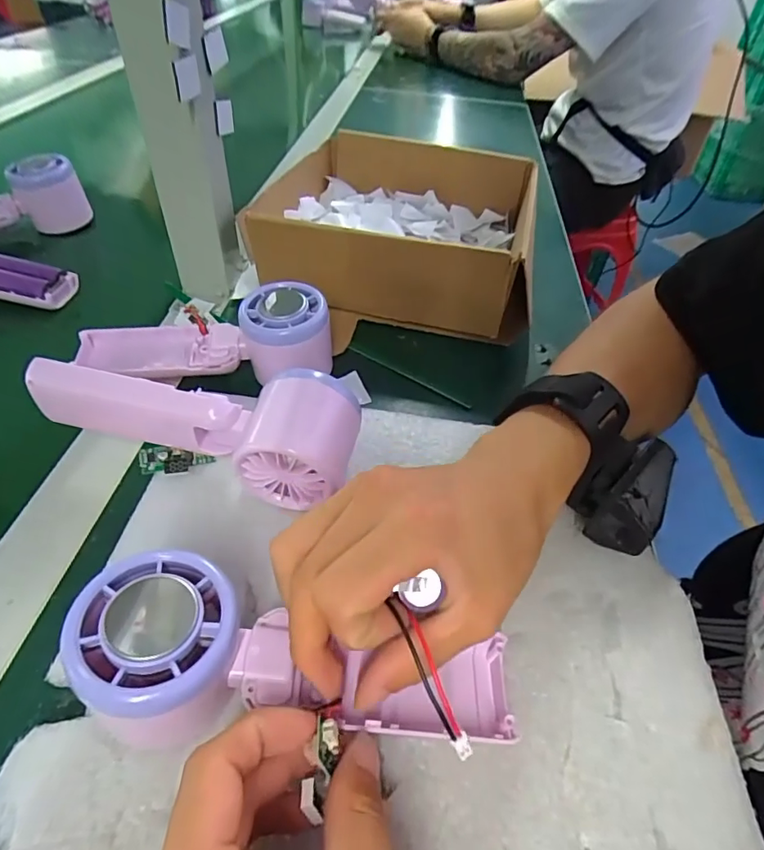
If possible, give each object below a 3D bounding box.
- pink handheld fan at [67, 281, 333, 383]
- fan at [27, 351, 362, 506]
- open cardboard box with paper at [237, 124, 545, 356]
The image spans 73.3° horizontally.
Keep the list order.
[{"bbox_3d":[-0.115,-0.051,0.346,0.169,0.056,0.062,-4,45,11],"label":"pink handheld fan"},{"bbox_3d":[-0.095,0.002,0.274,0.162,0.060,0.052,8,46,5],"label":"fan"},{"bbox_3d":[0.014,-0.181,0.458,0.220,0.073,0.222,9,46,5],"label":"open cardboard box with paper"}]

